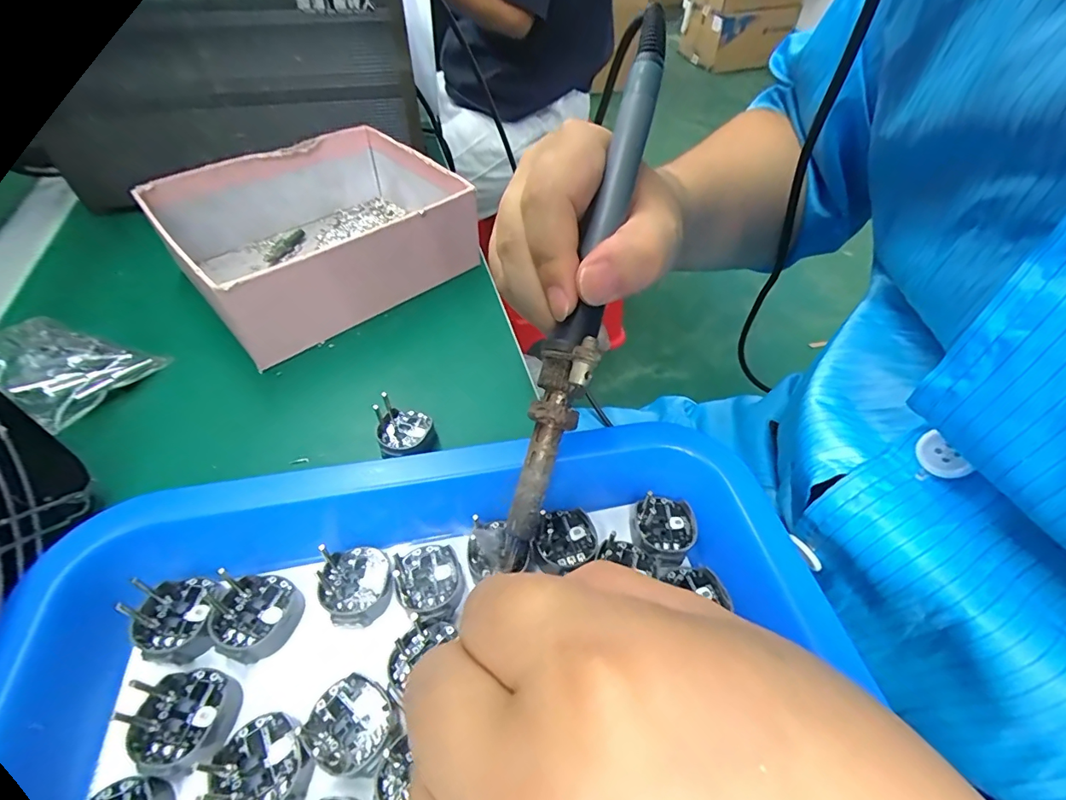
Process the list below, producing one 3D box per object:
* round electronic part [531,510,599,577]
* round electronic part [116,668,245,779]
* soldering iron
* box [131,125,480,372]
[{"bbox_3d":[0.013,0.059,0.200,0.027,0.005,0.025,1,51,-1],"label":"round electronic part"},{"bbox_3d":[-0.114,0.102,0.153,0.031,0.014,0.028,9,52,5],"label":"round electronic part"},{"bbox_3d":[0.023,-0.047,0.186,0.019,0.024,0.225,14,85,10],"label":"soldering iron"},{"bbox_3d":[-0.140,-0.109,0.311,0.162,0.059,0.140,-36,60,-26],"label":"box"}]

